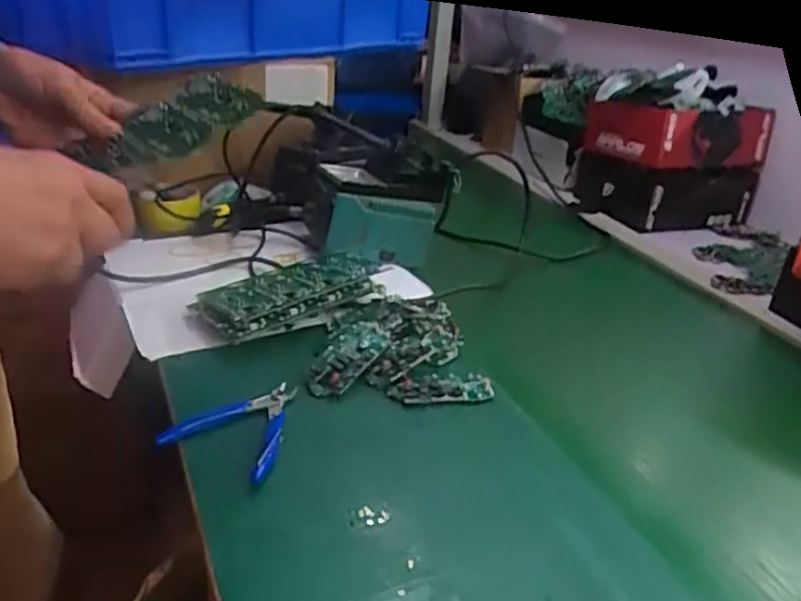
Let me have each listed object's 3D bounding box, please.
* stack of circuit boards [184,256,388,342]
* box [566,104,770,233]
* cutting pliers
[{"bbox_3d":[-0.123,-0.008,0.777,0.194,0.048,0.092,-13,32,-32],"label":"stack of circuit boards"},{"bbox_3d":[0.457,-0.242,1.187,0.251,0.184,0.169,-4,28,-18],"label":"box"},{"bbox_3d":[-0.130,0.099,0.598,0.093,0.017,0.117,15,28,19],"label":"cutting pliers"}]

